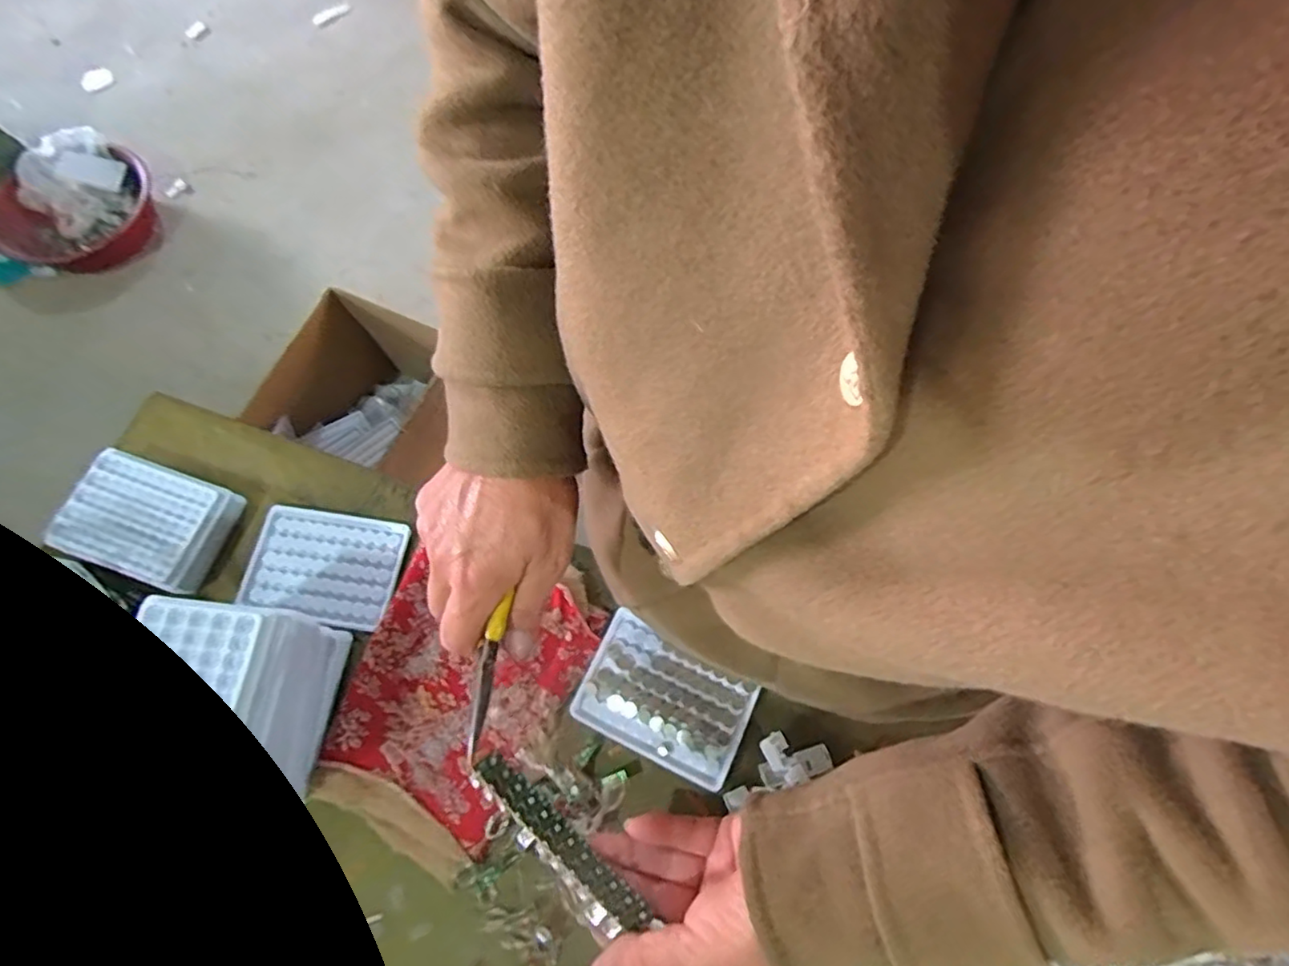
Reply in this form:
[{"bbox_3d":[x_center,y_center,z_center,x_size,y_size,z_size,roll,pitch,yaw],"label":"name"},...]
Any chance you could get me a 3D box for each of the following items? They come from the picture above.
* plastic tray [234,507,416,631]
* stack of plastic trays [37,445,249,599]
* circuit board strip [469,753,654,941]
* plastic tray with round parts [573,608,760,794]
[{"bbox_3d":[-0.282,0.071,0.552,0.129,0.008,0.093,8,69,4],"label":"plastic tray"},{"bbox_3d":[-0.431,0.033,0.548,0.120,0.038,0.093,17,70,7],"label":"stack of plastic trays"},{"bbox_3d":[-0.048,0.189,0.331,0.114,0.017,0.020,39,74,16],"label":"circuit board strip"},{"bbox_3d":[0.015,0.172,0.500,0.131,0.011,0.089,27,71,10],"label":"plastic tray with round parts"}]

